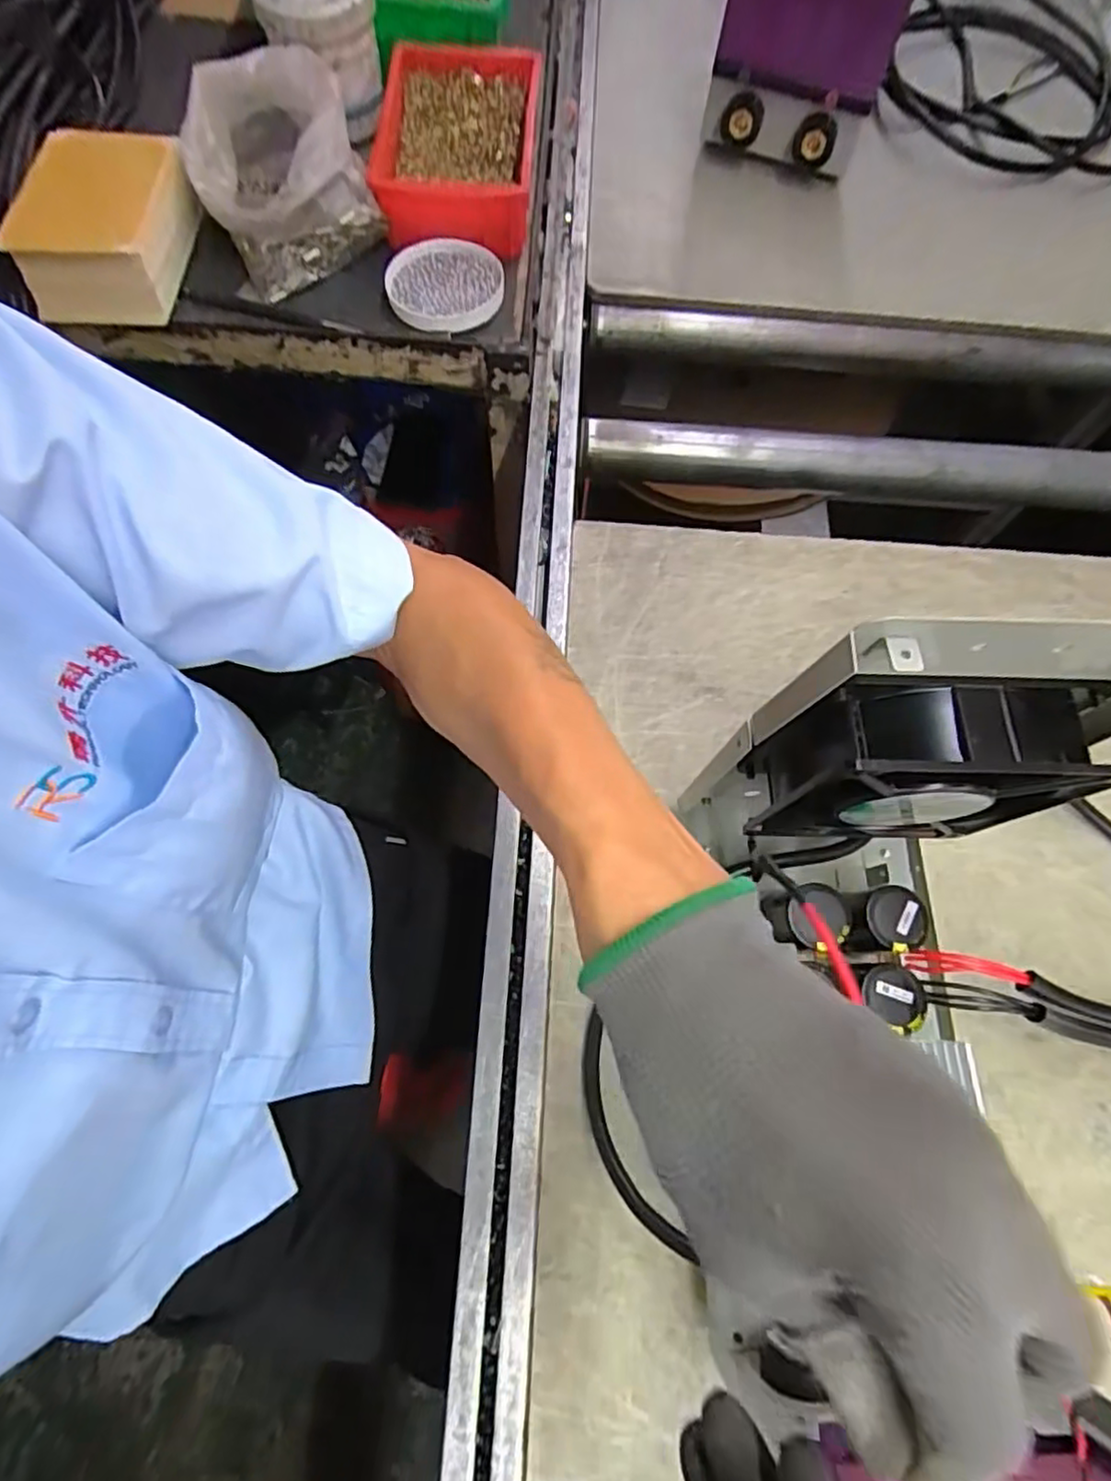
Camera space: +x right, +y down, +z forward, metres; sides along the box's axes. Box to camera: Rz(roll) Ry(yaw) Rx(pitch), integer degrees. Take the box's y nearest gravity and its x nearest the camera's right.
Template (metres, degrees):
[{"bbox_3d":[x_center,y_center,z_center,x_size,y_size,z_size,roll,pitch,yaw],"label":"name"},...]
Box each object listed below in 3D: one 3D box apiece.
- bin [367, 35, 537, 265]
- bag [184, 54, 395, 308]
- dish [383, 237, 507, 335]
[{"bbox_3d":[-0.087,-0.531,0.588,0.135,0.068,0.190,4,71,-1],"label":"bin"},{"bbox_3d":[-0.227,-0.466,0.547,0.132,0.098,0.126,-21,73,-9],"label":"bag"},{"bbox_3d":[-0.094,-0.393,0.574,0.094,0.023,0.092,1,71,-2],"label":"dish"}]

